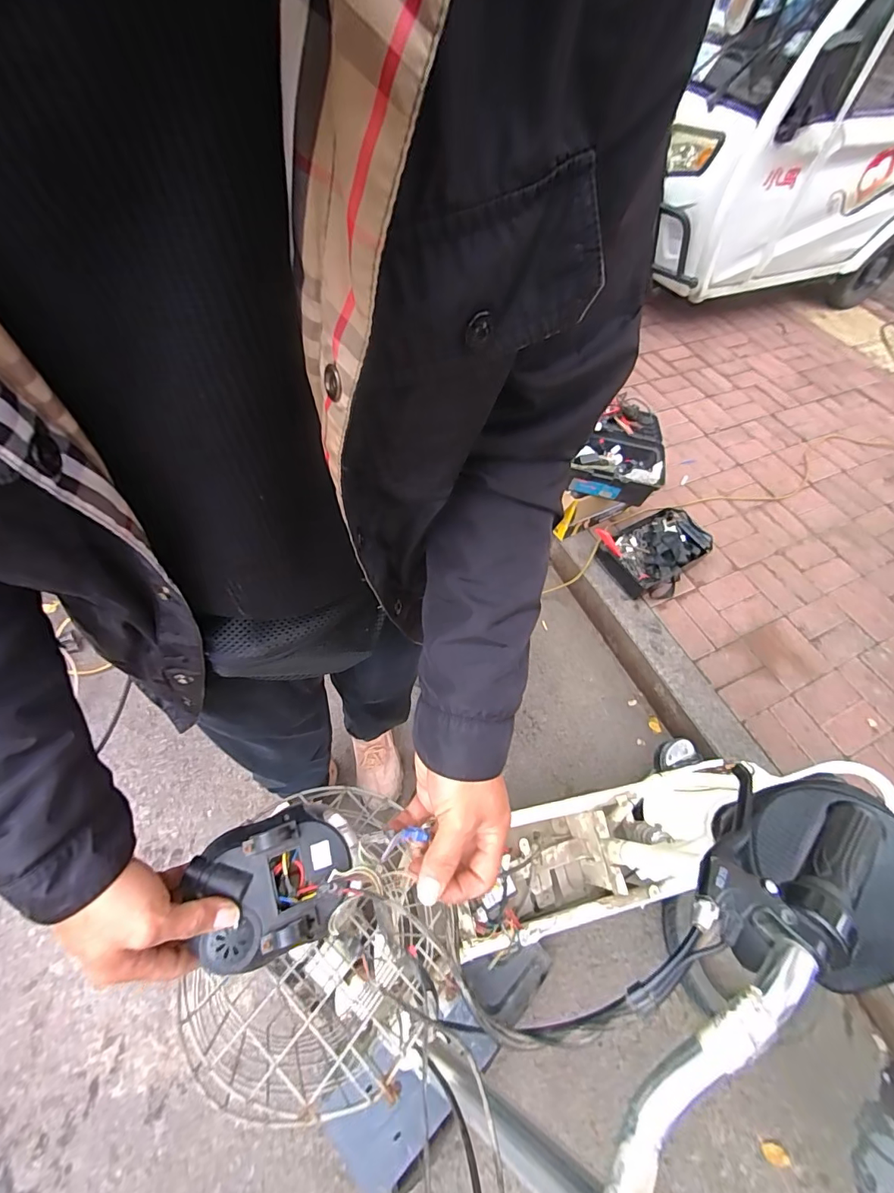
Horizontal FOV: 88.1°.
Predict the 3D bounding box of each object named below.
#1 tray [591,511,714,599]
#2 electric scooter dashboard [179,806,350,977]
[{"bbox_3d":[0.680,-0.149,1.506,0.357,0.097,0.275,-29,65,-20],"label":"tray"},{"bbox_3d":[-0.146,0.236,0.382,0.125,0.055,0.104,-19,62,-15],"label":"electric scooter dashboard"}]

